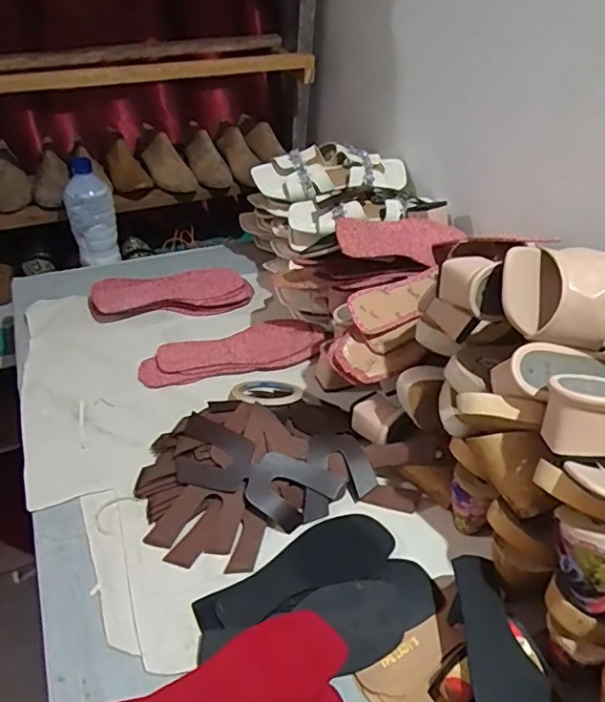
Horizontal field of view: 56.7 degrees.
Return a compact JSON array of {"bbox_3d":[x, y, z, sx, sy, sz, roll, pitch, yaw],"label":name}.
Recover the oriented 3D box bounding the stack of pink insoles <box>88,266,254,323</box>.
[{"bbox_3d":[-0.223,-0.099,0.960,0.267,0.036,0.090,-6,42,-10],"label":"stack of pink insoles"}]

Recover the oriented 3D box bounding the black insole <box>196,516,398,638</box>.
[{"bbox_3d":[-0.007,0.238,0.615,0.225,0.014,0.073,-16,45,-21],"label":"black insole"}]

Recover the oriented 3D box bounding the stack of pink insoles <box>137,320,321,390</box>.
[{"bbox_3d":[-0.106,-0.002,0.874,0.284,0.019,0.088,-10,43,-15],"label":"stack of pink insoles"}]

